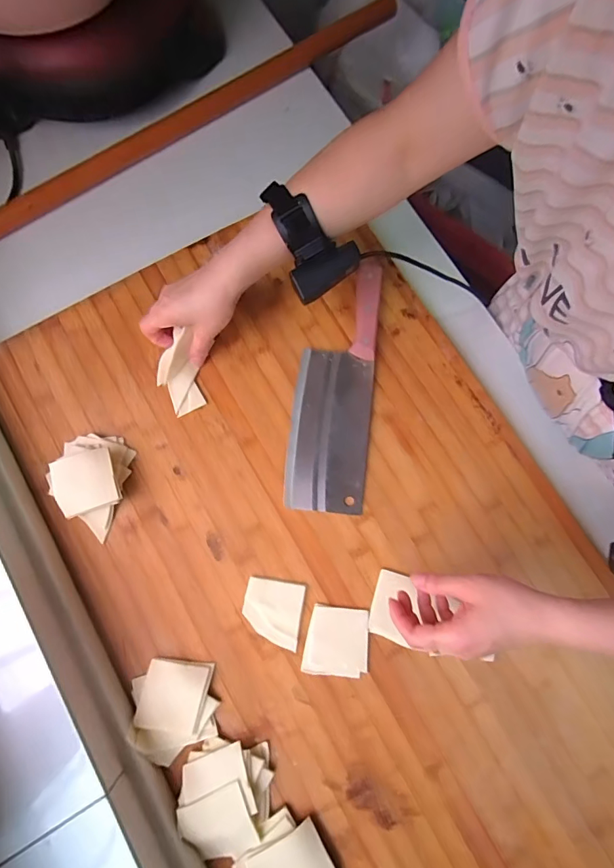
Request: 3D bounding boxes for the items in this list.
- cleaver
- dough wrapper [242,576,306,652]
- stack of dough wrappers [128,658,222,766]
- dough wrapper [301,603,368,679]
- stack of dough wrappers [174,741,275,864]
[{"bbox_3d":[0.034,-0.060,0.477,0.085,0.017,0.288,7,78,1],"label":"cleaver"},{"bbox_3d":[-0.035,0.181,0.429,0.059,0.004,0.061,10,79,1],"label":"dough wrapper"},{"bbox_3d":[-0.129,0.263,0.406,0.080,0.016,0.084,-10,79,-3],"label":"stack of dough wrappers"},{"bbox_3d":[0.031,0.208,0.424,0.062,0.004,0.064,8,78,1],"label":"dough wrapper"},{"bbox_3d":[-0.076,0.337,0.388,0.080,0.020,0.090,3,78,0],"label":"stack of dough wrappers"}]

